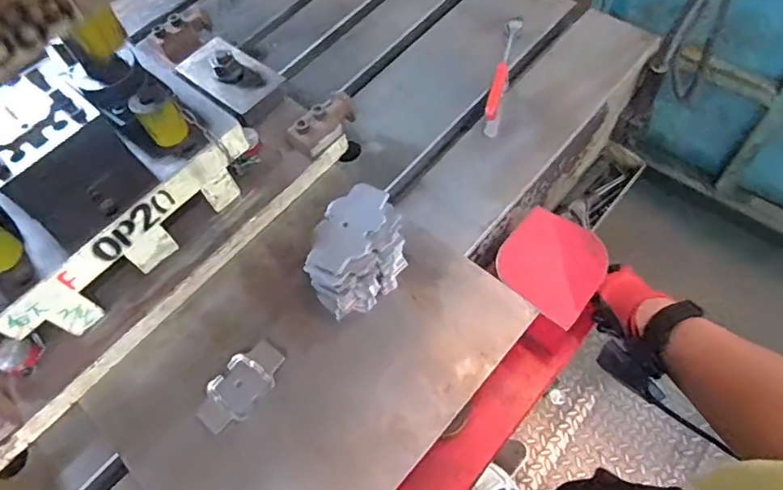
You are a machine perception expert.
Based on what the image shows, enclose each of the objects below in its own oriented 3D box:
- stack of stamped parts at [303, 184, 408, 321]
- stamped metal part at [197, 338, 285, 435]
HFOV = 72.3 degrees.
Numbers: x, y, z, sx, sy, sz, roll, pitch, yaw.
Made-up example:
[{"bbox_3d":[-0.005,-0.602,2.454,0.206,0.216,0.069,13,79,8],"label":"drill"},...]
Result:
[{"bbox_3d":[-0.035,0.011,0.588,0.083,0.093,0.125,21,65,15],"label":"stack of stamped parts"},{"bbox_3d":[-0.161,0.150,0.573,0.056,0.005,0.101,36,70,21],"label":"stamped metal part"}]

